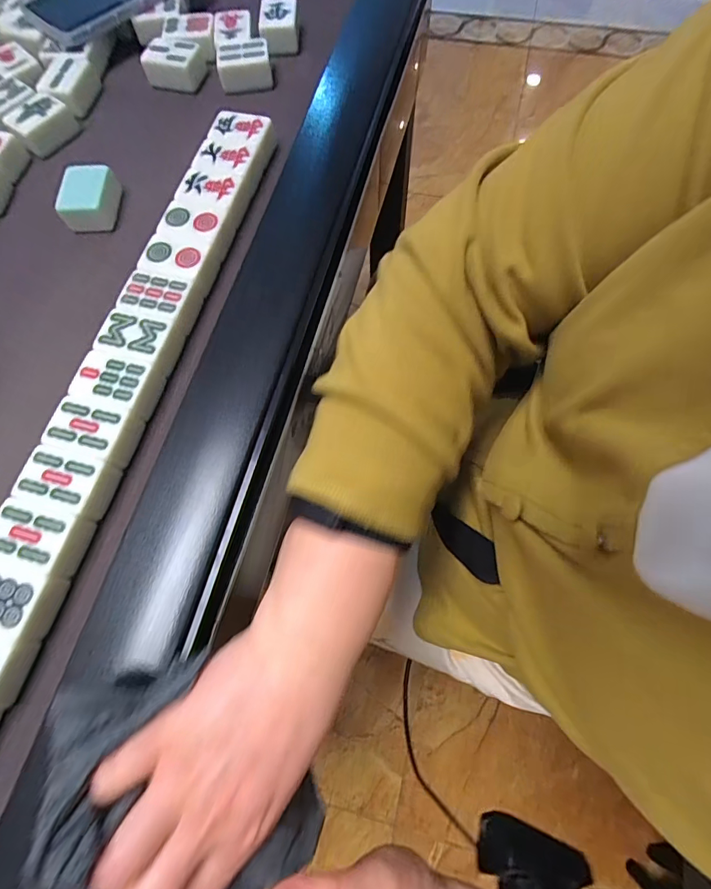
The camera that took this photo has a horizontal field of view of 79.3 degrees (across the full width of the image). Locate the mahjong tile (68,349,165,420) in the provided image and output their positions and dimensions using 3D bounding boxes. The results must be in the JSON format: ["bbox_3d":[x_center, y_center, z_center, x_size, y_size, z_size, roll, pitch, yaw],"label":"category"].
[{"bbox_3d":[-0.161,-0.040,0.291,0.050,0.020,0.036,11,71,6],"label":"mahjong tile"}]

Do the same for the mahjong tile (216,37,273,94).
[{"bbox_3d":[-0.106,-0.361,0.409,0.049,0.021,0.041,-9,70,-1],"label":"mahjong tile"}]

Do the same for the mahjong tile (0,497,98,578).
[{"bbox_3d":[-0.189,0.055,0.258,0.050,0.022,0.034,14,71,7],"label":"mahjong tile"}]

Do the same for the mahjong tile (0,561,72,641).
[{"bbox_3d":[-0.196,0.088,0.246,0.053,0.022,0.035,11,71,6],"label":"mahjong tile"}]

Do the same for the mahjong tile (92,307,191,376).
[{"bbox_3d":[-0.151,-0.074,0.302,0.051,0.017,0.036,13,71,7],"label":"mahjong tile"}]

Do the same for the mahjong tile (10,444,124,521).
[{"bbox_3d":[-0.179,0.024,0.268,0.050,0.019,0.034,14,71,7],"label":"mahjong tile"}]

